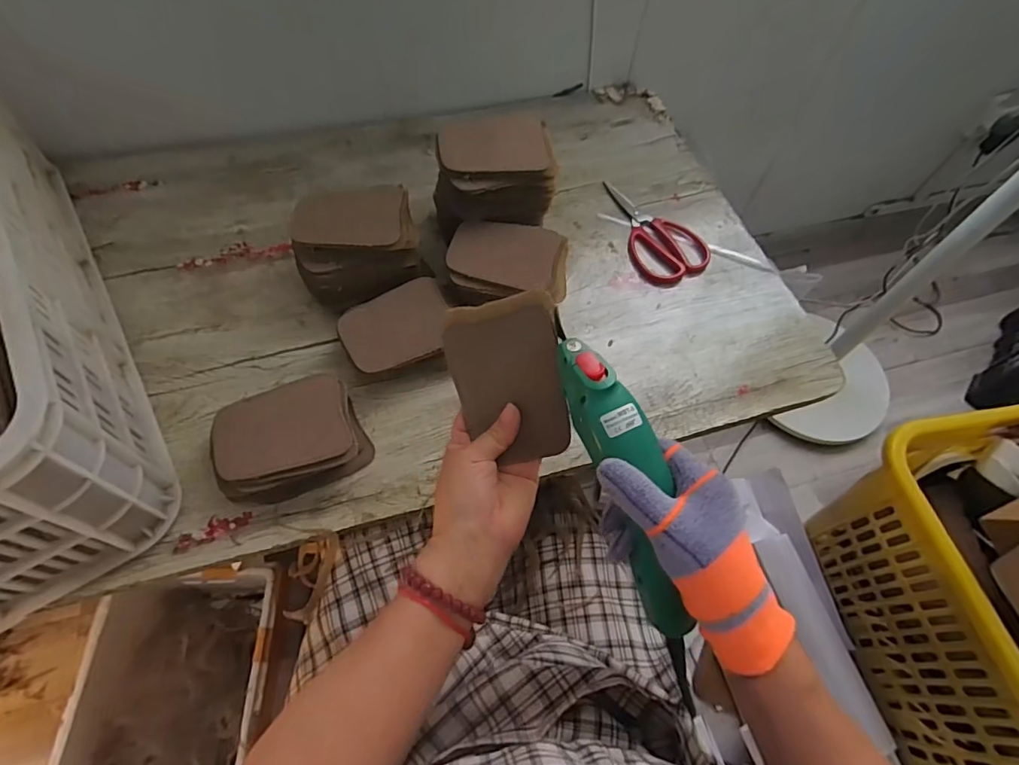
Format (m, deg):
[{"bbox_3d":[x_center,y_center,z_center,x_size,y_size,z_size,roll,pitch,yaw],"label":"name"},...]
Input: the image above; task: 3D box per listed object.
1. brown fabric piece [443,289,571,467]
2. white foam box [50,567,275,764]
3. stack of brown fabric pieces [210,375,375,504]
[{"bbox_3d":[-0.002,-0.001,0.392,0.089,0.005,0.123,-6,99,20],"label":"brown fabric piece"},{"bbox_3d":[-0.500,0.501,0.772,0.238,0.162,0.385,-1,61,-3],"label":"white foam box"},{"bbox_3d":[-0.211,0.057,0.492,0.131,0.056,0.090,-18,63,-11],"label":"stack of brown fabric pieces"}]

